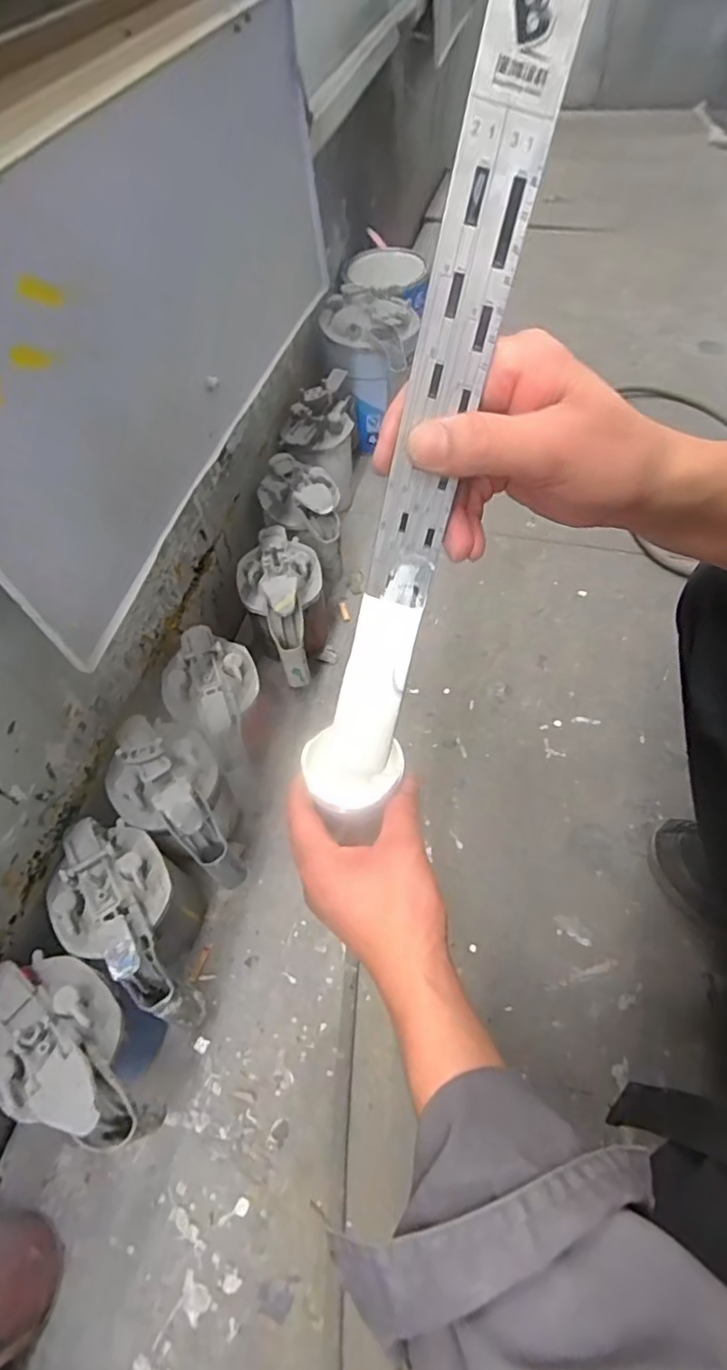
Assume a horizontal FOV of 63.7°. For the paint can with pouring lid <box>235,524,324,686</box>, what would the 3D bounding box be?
[{"bbox_3d":[-0.099,-0.100,0.782,0.108,0.158,0.191,-17,58,-7],"label":"paint can with pouring lid"}]

